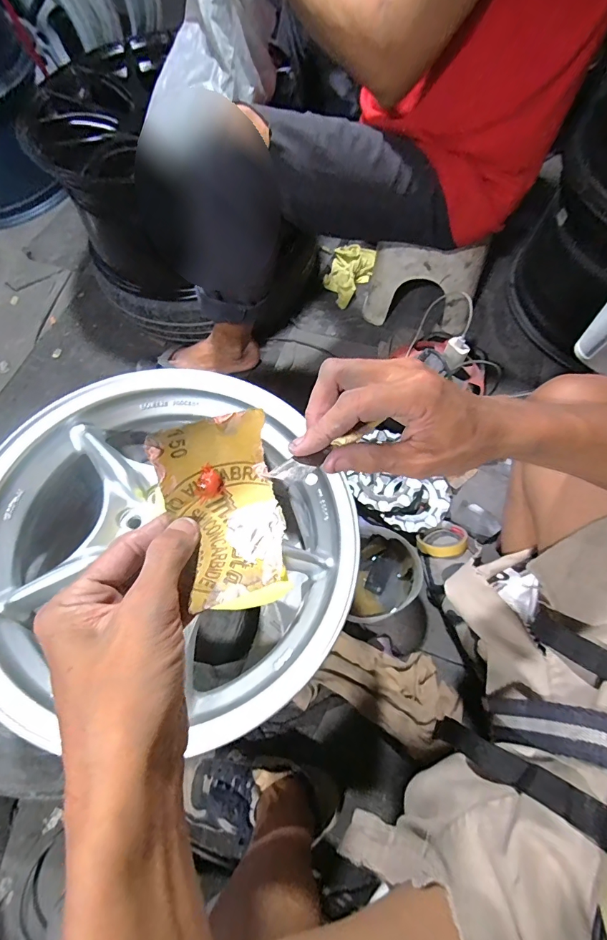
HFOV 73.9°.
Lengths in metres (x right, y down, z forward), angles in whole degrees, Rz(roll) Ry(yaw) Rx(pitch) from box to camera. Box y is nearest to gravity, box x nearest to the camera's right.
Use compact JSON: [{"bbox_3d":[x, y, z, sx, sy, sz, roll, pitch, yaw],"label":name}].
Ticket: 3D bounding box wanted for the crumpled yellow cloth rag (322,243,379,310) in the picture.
[{"bbox_3d":[0.117,-0.493,1.008,0.100,0.076,0.156,41,76,17],"label":"crumpled yellow cloth rag"}]

